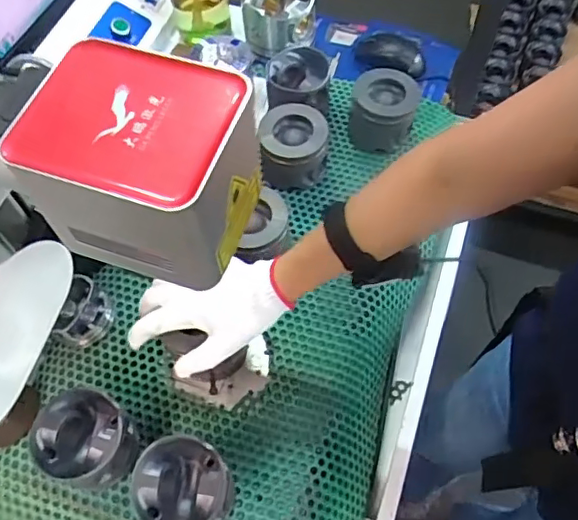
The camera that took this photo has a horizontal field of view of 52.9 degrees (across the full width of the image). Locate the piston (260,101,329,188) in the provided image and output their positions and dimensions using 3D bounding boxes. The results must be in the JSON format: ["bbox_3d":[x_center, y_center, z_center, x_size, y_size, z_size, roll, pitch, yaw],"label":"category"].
[{"bbox_3d":[0.007,-0.150,0.766,0.088,0.070,0.083,-5,61,-1],"label":"piston"}]

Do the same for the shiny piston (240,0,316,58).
[{"bbox_3d":[-0.015,-0.389,0.914,0.112,0.086,0.117,-1,61,2],"label":"shiny piston"}]

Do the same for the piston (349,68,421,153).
[{"bbox_3d":[0.126,-0.198,0.775,0.088,0.076,0.075,6,61,6],"label":"piston"}]

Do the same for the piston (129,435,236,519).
[{"bbox_3d":[-0.101,0.223,0.567,0.087,0.073,0.084,-1,61,2],"label":"piston"}]

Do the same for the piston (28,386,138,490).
[{"bbox_3d":[-0.206,0.183,0.592,0.089,0.073,0.085,-1,61,2],"label":"piston"}]

